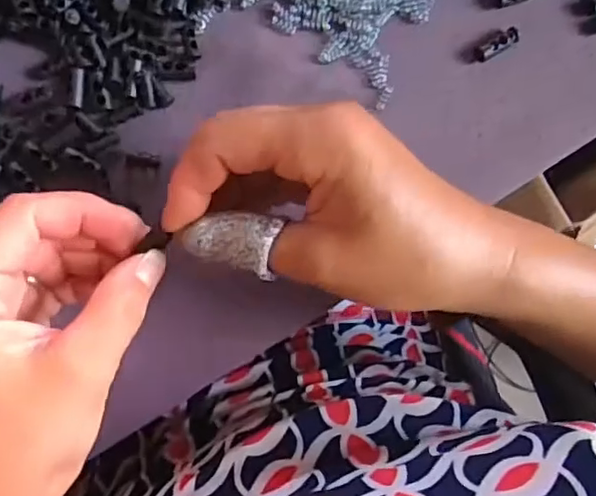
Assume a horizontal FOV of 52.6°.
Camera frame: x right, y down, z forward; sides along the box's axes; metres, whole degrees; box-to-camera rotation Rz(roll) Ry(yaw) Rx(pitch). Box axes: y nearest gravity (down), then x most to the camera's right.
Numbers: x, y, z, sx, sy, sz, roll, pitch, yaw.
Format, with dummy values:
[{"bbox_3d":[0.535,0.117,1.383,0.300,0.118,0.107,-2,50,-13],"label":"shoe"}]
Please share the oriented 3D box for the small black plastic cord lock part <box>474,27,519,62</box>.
[{"bbox_3d":[0.106,-0.108,0.320,0.026,0.004,0.008,-33,97,-7],"label":"small black plastic cord lock part"}]

